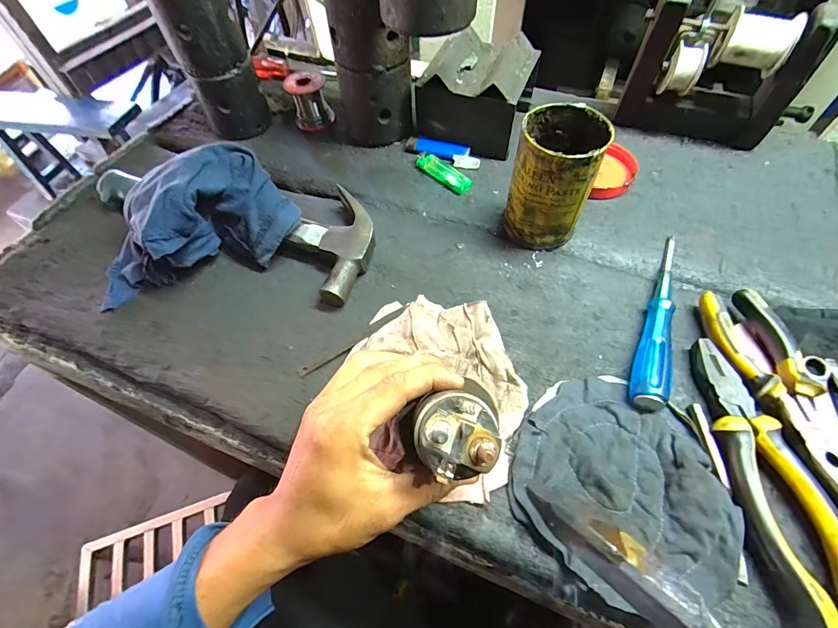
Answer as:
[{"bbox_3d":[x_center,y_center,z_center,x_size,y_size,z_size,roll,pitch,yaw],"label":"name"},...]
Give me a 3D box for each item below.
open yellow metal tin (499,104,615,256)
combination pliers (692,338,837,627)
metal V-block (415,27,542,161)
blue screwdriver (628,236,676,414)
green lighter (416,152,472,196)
[{"bbox_3d":[0.126,-0.124,0.378,0.076,0.119,0.075,15,57,12],"label":"open yellow metal tin"},{"bbox_3d":[0.245,0.108,0.270,0.050,0.015,0.198,0,55,2],"label":"combination pliers"},{"bbox_3d":[0.070,-0.269,0.479,0.127,0.085,0.117,20,58,16],"label":"metal V-block"},{"bbox_3d":[0.216,-0.001,0.348,0.026,0.021,0.190,21,59,16],"label":"blue screwdriver"},{"bbox_3d":[0.030,-0.168,0.464,0.024,0.013,0.075,-40,63,-22],"label":"green lighter"}]

